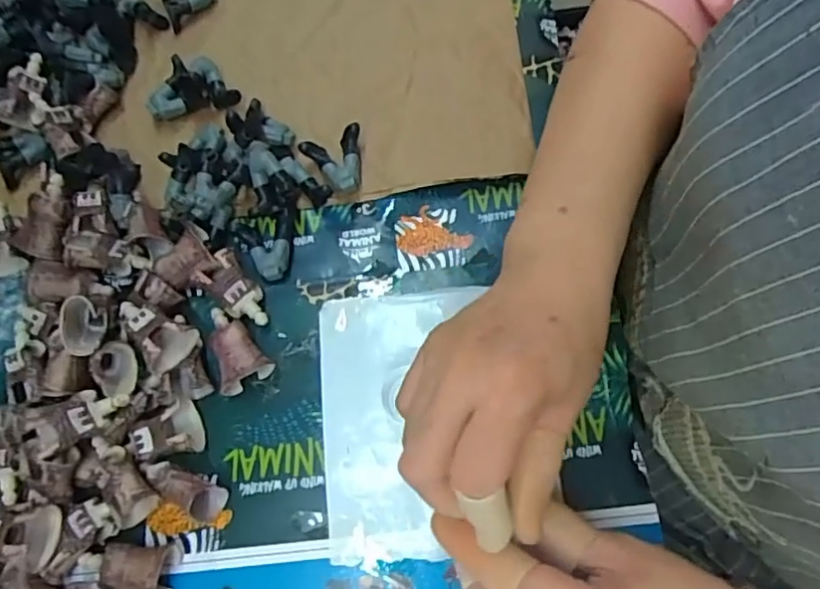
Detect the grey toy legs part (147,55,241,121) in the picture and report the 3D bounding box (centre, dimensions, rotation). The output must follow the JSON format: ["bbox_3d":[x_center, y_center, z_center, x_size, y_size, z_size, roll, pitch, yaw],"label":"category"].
[{"bbox_3d":[-0.148,-0.139,0.399,0.056,0.020,0.038,-24,71,-6],"label":"grey toy legs part"}]

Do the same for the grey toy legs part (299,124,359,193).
[{"bbox_3d":[-0.050,-0.084,0.374,0.037,0.014,0.039,0,70,2],"label":"grey toy legs part"}]

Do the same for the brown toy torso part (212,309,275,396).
[{"bbox_3d":[-0.101,0.029,0.340,0.031,0.017,0.048,-29,72,-8],"label":"brown toy torso part"}]

